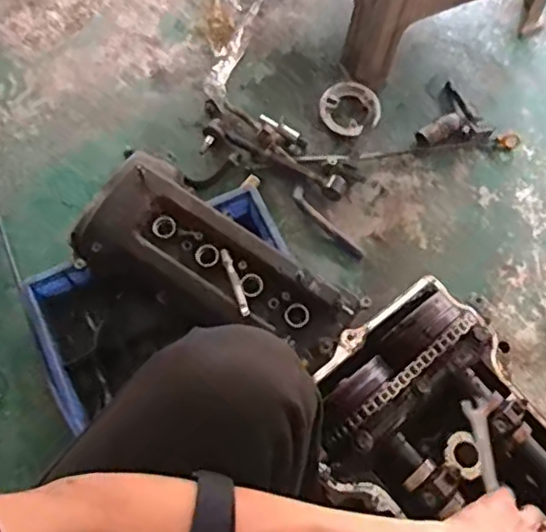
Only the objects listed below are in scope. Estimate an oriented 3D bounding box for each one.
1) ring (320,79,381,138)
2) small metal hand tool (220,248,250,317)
[{"bbox_3d":[0.157,-0.324,1.288,0.127,0.028,0.111,36,75,11],"label":"ring"},{"bbox_3d":[-0.060,0.026,0.996,0.016,0.019,0.122,-18,61,-7],"label":"small metal hand tool"}]

